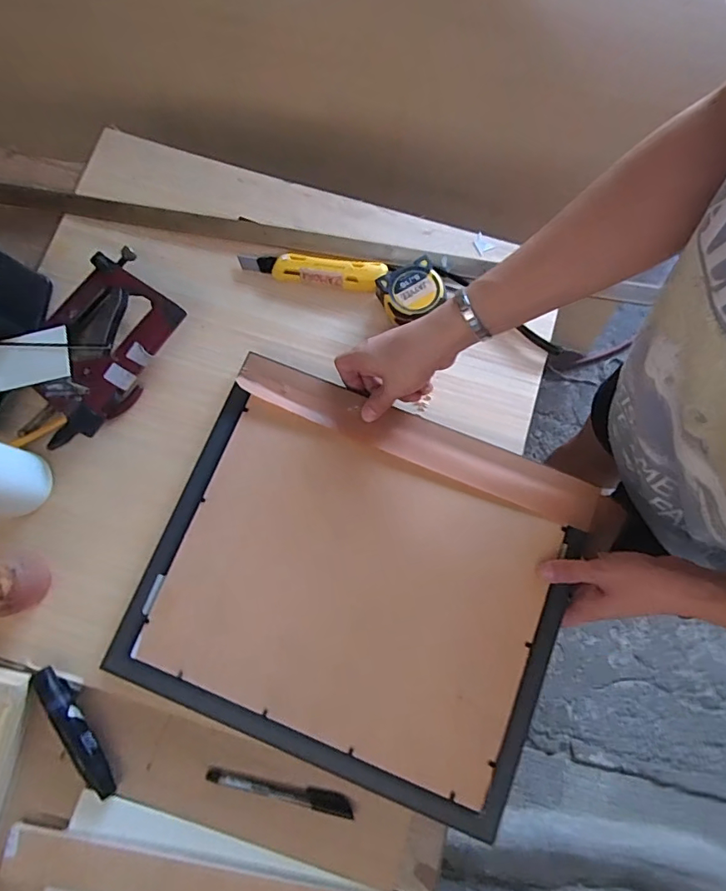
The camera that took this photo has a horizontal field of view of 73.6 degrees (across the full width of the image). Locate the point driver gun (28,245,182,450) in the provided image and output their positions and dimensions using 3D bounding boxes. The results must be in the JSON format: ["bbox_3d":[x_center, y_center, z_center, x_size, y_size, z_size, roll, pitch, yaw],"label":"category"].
[{"bbox_3d":[-0.287,-0.102,0.525,0.125,0.042,0.216,32,82,6],"label":"point driver gun"}]

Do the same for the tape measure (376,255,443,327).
[{"bbox_3d":[0.054,-0.168,0.538,0.068,0.039,0.063,-26,81,-4],"label":"tape measure"}]

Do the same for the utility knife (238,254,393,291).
[{"bbox_3d":[-0.059,-0.200,0.556,0.165,0.014,0.032,6,80,2],"label":"utility knife"}]

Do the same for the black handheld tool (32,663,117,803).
[{"bbox_3d":[-0.273,0.271,0.460,0.022,0.021,0.130,-31,81,-5],"label":"black handheld tool"}]

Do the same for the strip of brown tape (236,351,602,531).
[{"bbox_3d":[0.052,-0.009,0.506,0.386,0.009,0.048,22,79,5],"label":"strip of brown tape"}]

